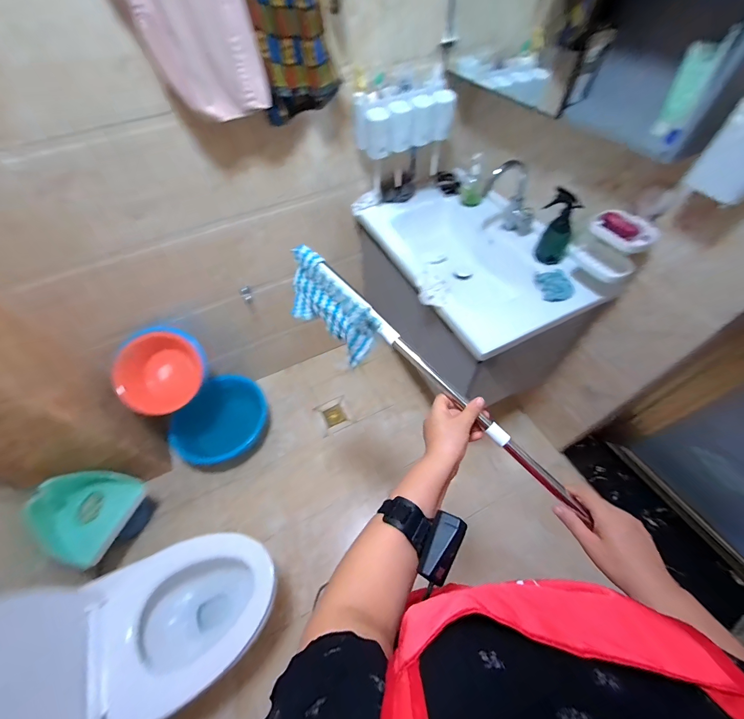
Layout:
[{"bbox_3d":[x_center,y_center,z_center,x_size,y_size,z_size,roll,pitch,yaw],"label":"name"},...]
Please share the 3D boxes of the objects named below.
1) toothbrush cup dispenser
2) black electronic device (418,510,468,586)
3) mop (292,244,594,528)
[{"bbox_3d":[0.098,-0.715,0.939,0.298,0.143,0.117,-23,57,-12],"label":"toothbrush cup dispenser"},{"bbox_3d":[0.078,0.207,0.349,0.034,0.013,0.069,23,60,18],"label":"black electronic device"},{"bbox_3d":[0.067,0.019,0.509,0.543,0.098,0.068,40,65,10],"label":"mop"}]

